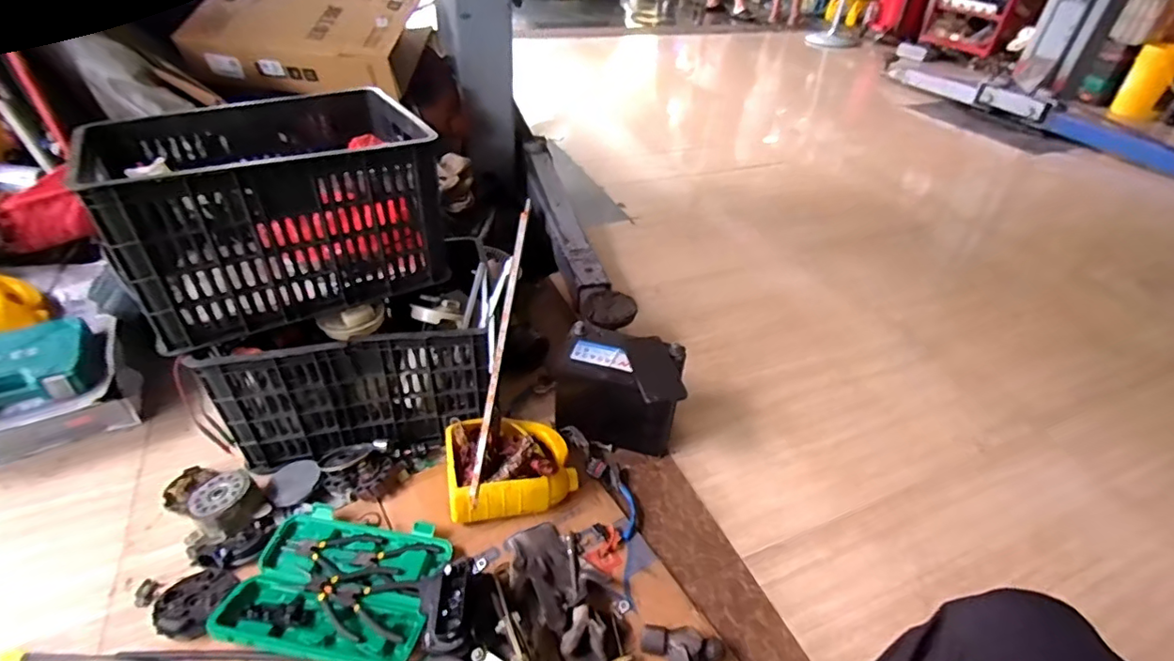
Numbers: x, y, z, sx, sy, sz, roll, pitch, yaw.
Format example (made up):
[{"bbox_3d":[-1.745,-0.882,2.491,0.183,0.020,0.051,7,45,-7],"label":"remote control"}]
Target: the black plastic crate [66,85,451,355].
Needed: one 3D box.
[{"bbox_3d":[-0.564,-0.235,1.015,0.489,0.284,0.379,-18,44,-25],"label":"black plastic crate"}]

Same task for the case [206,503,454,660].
[{"bbox_3d":[-0.373,0.377,0.834,0.298,0.035,0.216,11,40,8],"label":"case"}]

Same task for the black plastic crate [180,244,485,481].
[{"bbox_3d":[-0.419,0.038,1.078,0.456,0.266,0.314,-3,39,-10],"label":"black plastic crate"}]

